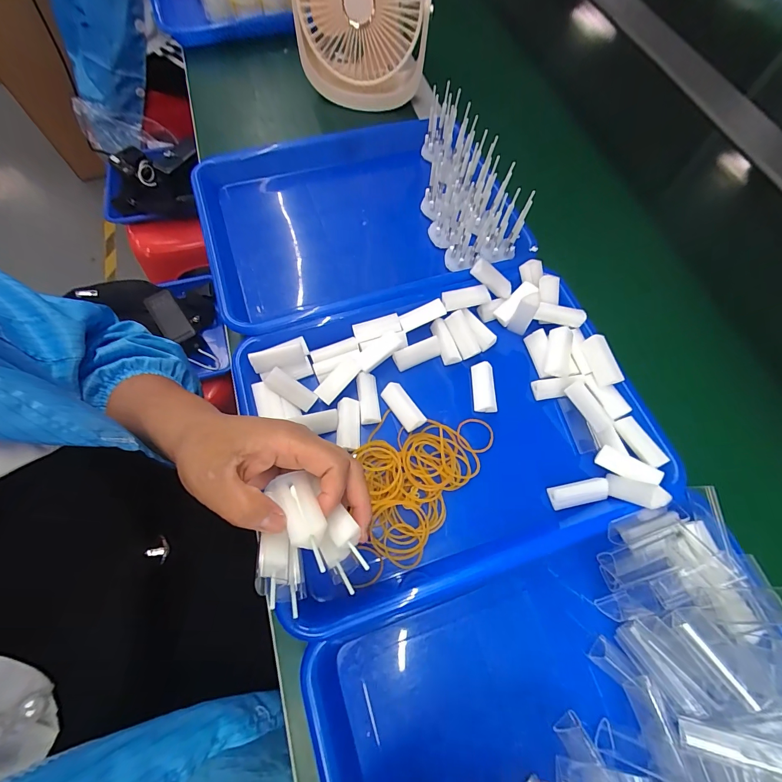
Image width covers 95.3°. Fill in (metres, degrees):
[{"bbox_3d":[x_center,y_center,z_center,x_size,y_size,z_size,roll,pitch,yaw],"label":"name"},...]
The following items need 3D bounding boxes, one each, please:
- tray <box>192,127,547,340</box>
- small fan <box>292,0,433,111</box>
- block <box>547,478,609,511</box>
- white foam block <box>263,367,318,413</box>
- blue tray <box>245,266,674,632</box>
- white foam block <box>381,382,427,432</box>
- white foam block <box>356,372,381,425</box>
[{"bbox_3d":[-0.041,-0.188,0.398,0.307,0.042,0.232,-18,69,-10],"label":"tray"},{"bbox_3d":[-0.032,-0.455,0.426,0.156,0.156,0.093,10,67,1],"label":"small fan"},{"bbox_3d":[0.155,0.085,0.295,0.046,0.011,0.018,-10,68,-7],"label":"block"},{"bbox_3d":[-0.087,-0.001,0.311,0.045,0.007,0.016,37,68,-14],"label":"white foam block"},{"bbox_3d":[0.050,0.028,0.319,0.316,0.057,0.259,-15,69,-9],"label":"blue tray"},{"bbox_3d":[0.011,0.014,0.321,0.020,0.011,0.047,-31,72,-15],"label":"white foam block"},{"bbox_3d":[-0.020,0.006,0.323,0.018,0.013,0.045,-6,68,-5],"label":"white foam block"}]

